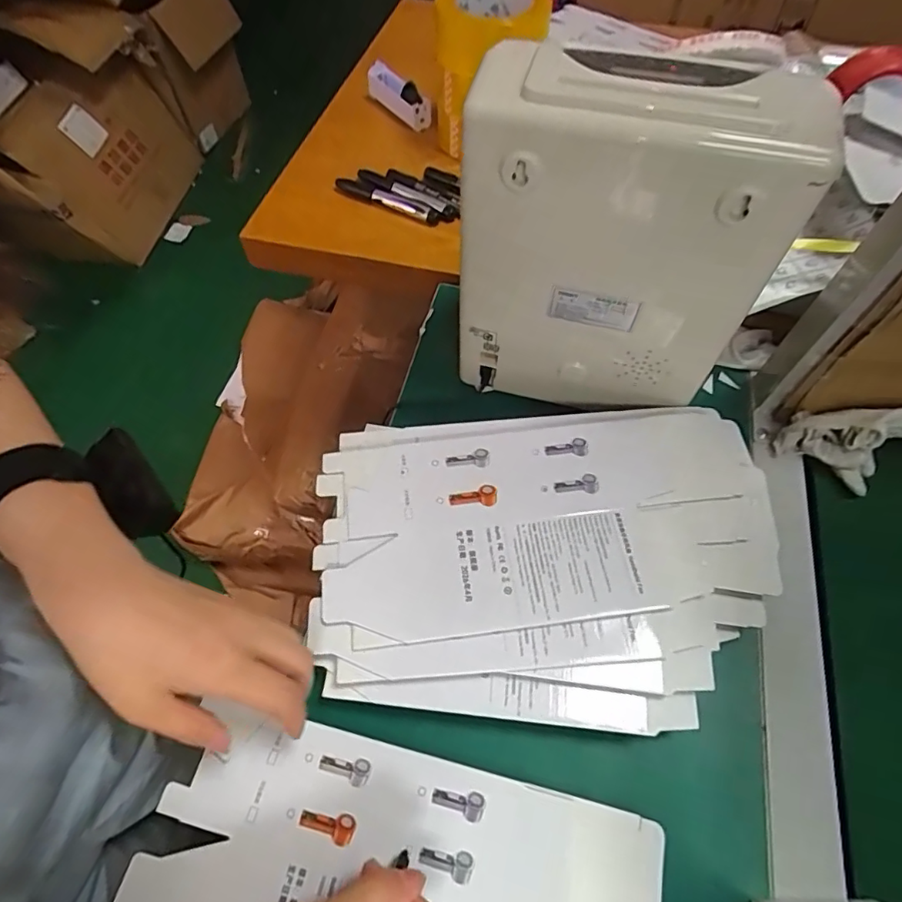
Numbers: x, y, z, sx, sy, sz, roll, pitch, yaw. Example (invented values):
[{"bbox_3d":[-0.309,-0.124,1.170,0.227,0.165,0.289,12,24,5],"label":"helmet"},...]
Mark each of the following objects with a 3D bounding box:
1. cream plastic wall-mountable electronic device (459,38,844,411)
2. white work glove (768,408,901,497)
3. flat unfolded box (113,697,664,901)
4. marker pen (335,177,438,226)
[{"bbox_3d":[0.100,-0.131,0.367,0.185,0.226,0.093,8,60,6],"label":"cream plastic wall-mountable electronic device"},{"bbox_3d":[0.322,-0.004,0.411,0.128,0.046,0.054,-9,59,13],"label":"white work glove"},{"bbox_3d":[-0.033,0.246,0.302,0.284,0.004,0.133,12,63,7],"label":"flat unfolded box"},{"bbox_3d":[-0.071,-0.273,0.584,0.127,0.011,0.015,27,64,16],"label":"marker pen"}]

